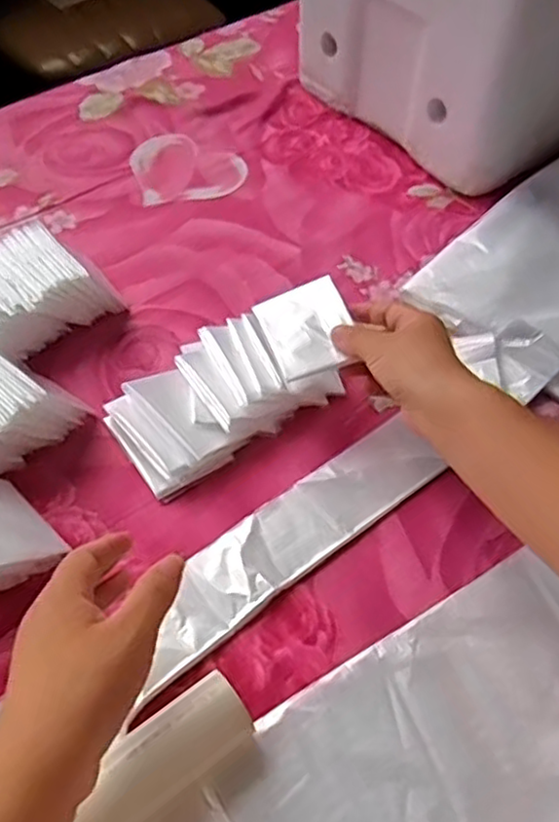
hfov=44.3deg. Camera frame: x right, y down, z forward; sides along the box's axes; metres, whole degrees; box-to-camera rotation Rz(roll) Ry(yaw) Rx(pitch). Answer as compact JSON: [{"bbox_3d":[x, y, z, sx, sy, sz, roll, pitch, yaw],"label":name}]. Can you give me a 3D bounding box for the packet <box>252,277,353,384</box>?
[{"bbox_3d":[0.021,-0.063,0.501,0.061,0.006,0.072,-25,61,2],"label":"packet"}]

